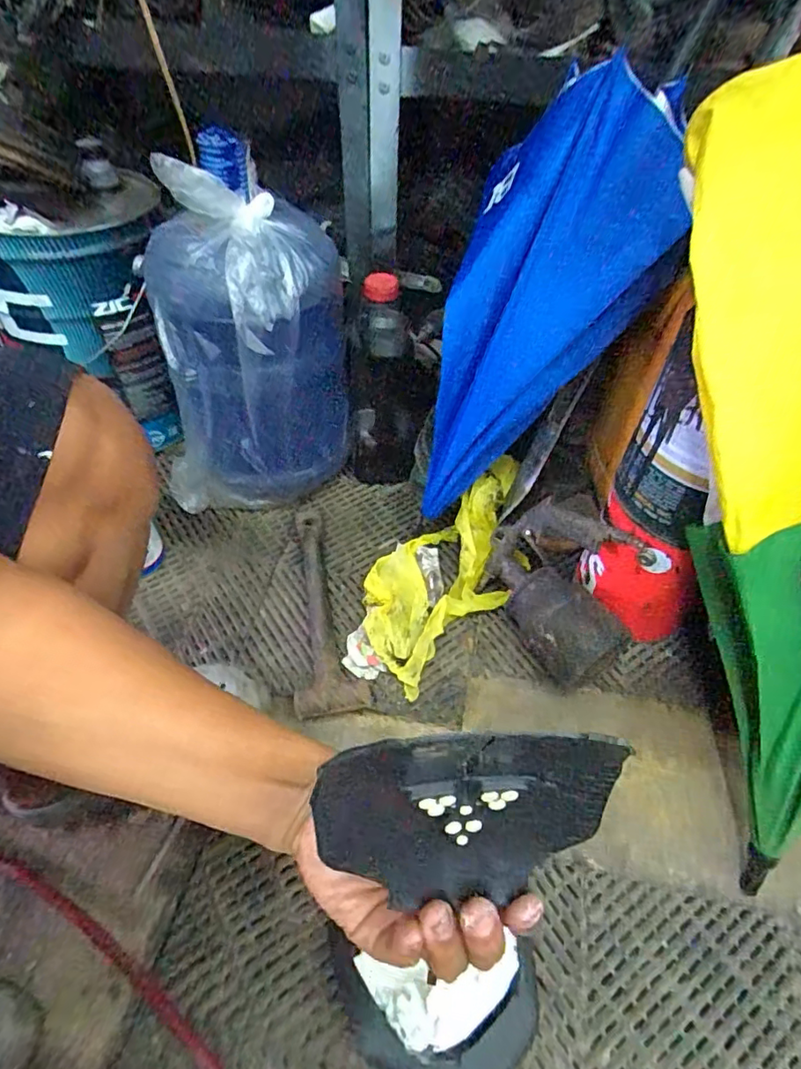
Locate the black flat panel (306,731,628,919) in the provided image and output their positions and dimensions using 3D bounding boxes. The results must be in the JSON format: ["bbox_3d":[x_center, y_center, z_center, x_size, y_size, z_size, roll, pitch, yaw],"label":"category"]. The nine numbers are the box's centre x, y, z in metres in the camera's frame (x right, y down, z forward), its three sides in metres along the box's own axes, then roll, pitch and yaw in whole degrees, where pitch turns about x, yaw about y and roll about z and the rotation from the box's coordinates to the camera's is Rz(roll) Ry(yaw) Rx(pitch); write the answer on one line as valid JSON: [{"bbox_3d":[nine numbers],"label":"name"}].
[{"bbox_3d":[0.028,0.126,0.232,0.120,0.104,0.008,-2,28,-7],"label":"black flat panel"}]

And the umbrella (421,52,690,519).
[{"bbox_3d":[0.154,-0.268,0.720,0.135,0.537,0.211,1,45,-29],"label":"umbrella"}]

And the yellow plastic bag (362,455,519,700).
[{"bbox_3d":[0.075,0.037,0.786,0.181,0.098,0.381,28,73,21],"label":"yellow plastic bag"}]

